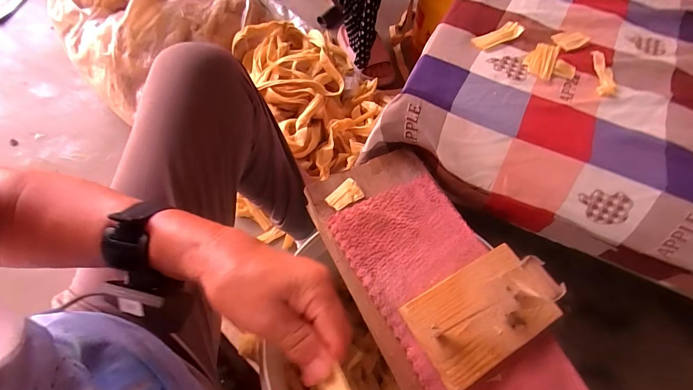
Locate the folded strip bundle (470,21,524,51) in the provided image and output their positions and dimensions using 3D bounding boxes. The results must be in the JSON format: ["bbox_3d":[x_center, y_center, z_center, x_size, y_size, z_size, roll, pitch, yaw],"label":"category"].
[{"bbox_3d":[0.200,-0.209,0.456,0.073,0.007,0.025,-28,67,-17],"label":"folded strip bundle"}]

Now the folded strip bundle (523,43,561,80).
[{"bbox_3d":[0.243,-0.168,0.434,0.034,0.013,0.053,24,63,10],"label":"folded strip bundle"}]

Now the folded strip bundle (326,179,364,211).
[{"bbox_3d":[-0.003,0.001,0.430,0.045,0.004,0.030,-34,69,-19],"label":"folded strip bundle"}]

